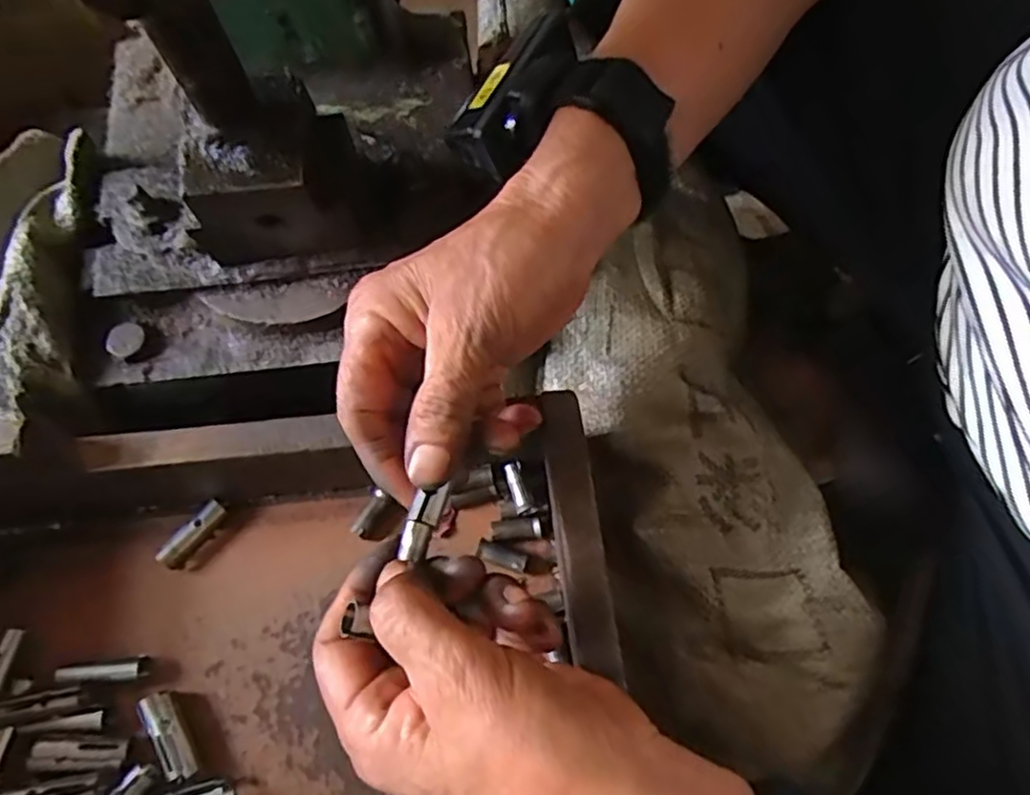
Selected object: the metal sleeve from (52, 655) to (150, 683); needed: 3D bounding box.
[{"bbox_3d":[-0.185,0.122,0.310,0.038,0.007,0.009,-7,69,-1],"label":"metal sleeve"}]

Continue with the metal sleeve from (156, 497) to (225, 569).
[{"bbox_3d":[-0.156,0.067,0.337,0.010,0.013,0.036,36,74,14],"label":"metal sleeve"}]

